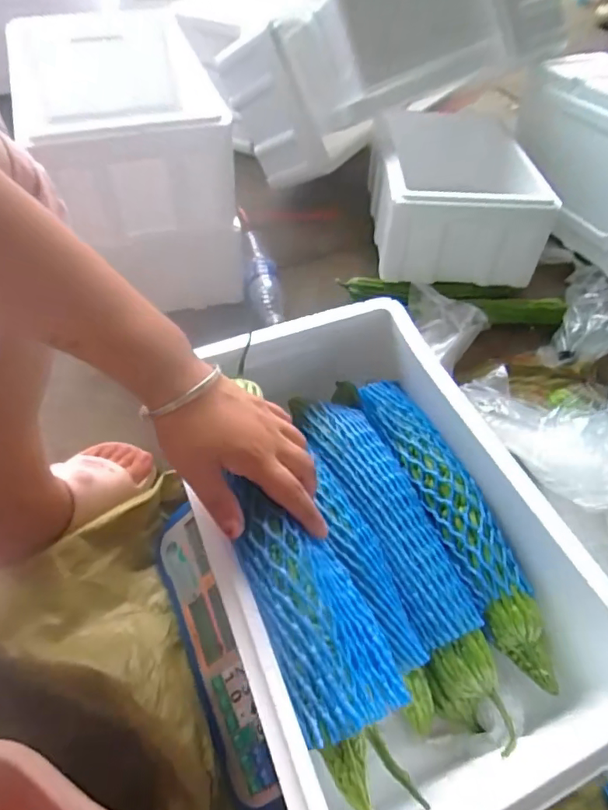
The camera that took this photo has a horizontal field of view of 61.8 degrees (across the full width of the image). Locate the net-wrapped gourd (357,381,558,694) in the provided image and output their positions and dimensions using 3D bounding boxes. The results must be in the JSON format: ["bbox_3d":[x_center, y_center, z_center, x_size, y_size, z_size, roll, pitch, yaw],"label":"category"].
[{"bbox_3d":[0.131,0.099,0.450,0.049,0.061,0.275,-19,57,-16],"label":"net-wrapped gourd"}]

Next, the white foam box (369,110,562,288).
[{"bbox_3d":[0.247,-0.341,0.869,0.248,0.144,0.245,-1,54,-4],"label":"white foam box"}]

